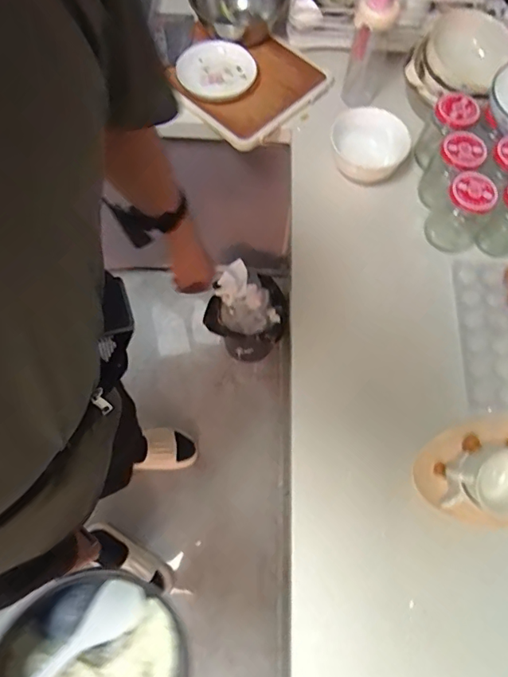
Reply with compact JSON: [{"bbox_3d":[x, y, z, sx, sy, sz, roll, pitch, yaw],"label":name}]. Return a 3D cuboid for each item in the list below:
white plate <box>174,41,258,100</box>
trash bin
[{"bbox_3d":[-0.088,-0.594,1.052,0.182,0.016,0.118,6,97,12],"label":"white plate"},{"bbox_3d":[-0.018,-0.053,1.520,0.230,0.341,0.213,0,68,-1],"label":"trash bin"}]

